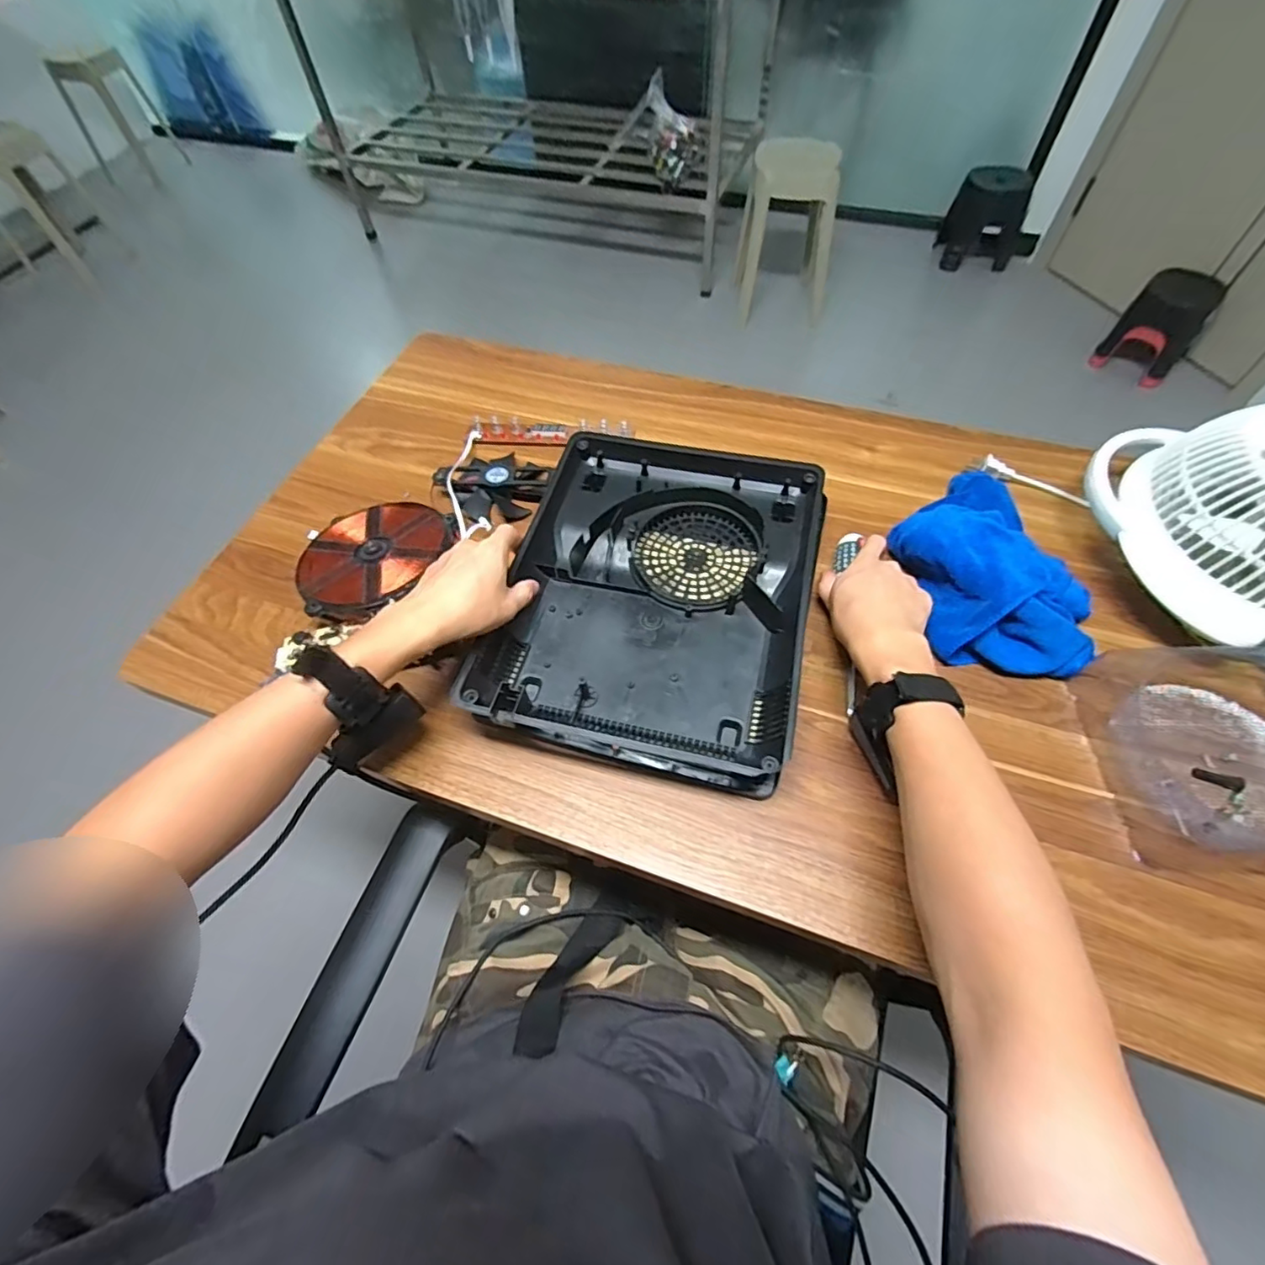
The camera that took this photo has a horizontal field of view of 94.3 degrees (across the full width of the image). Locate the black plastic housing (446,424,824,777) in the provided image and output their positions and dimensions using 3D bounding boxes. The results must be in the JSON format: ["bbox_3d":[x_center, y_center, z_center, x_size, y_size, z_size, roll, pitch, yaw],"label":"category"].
[{"bbox_3d":[0.026,-0.046,0.562,0.270,0.051,0.340,11,60,9],"label":"black plastic housing"}]

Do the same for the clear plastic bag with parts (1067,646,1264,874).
[{"bbox_3d":[0.480,0.092,0.473,0.186,0.038,0.183,3,59,4],"label":"clear plastic bag with parts"}]

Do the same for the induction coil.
[{"bbox_3d":[-0.278,-0.082,0.616,0.151,0.020,0.160,-4,49,4],"label":"induction coil"}]

